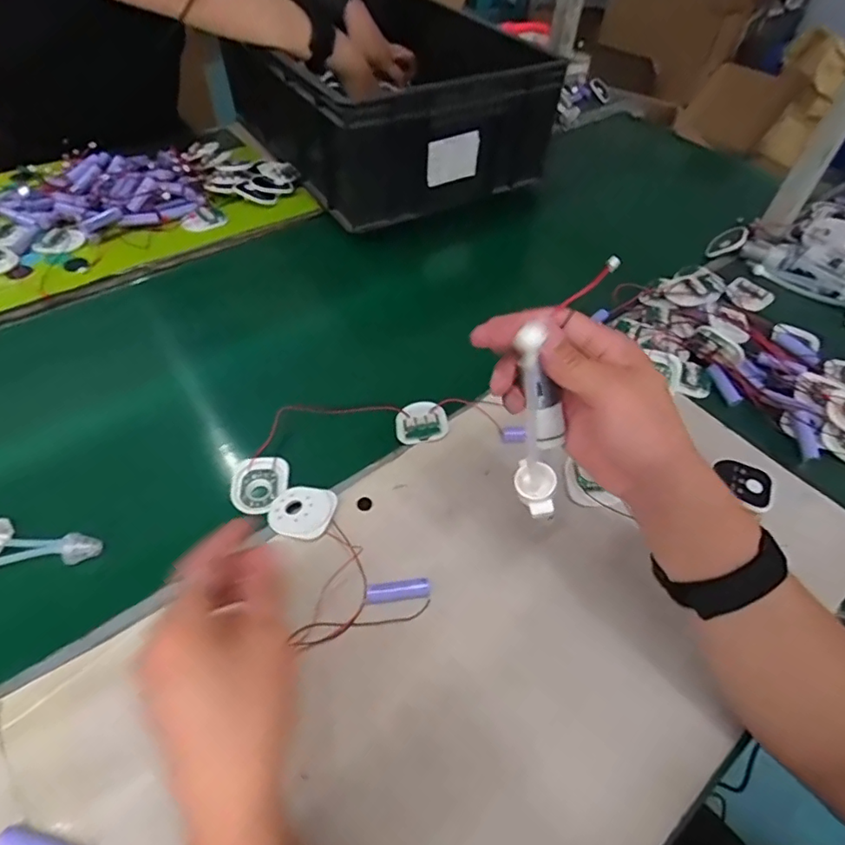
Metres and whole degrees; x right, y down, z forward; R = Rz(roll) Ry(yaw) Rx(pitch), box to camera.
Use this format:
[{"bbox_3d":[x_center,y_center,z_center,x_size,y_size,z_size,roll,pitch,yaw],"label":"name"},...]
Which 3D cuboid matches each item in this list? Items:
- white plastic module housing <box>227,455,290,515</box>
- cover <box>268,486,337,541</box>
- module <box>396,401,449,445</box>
[{"bbox_3d":[-0.146,0.054,0.481,0.051,0.008,0.059,-1,52,-5],"label":"white plastic module housing"},{"bbox_3d":[-0.103,0.076,0.454,0.055,0.012,0.047,12,52,5],"label":"cover"},{"bbox_3d":[0.000,-0.002,0.527,0.049,0.015,0.057,0,52,-4],"label":"module"}]

